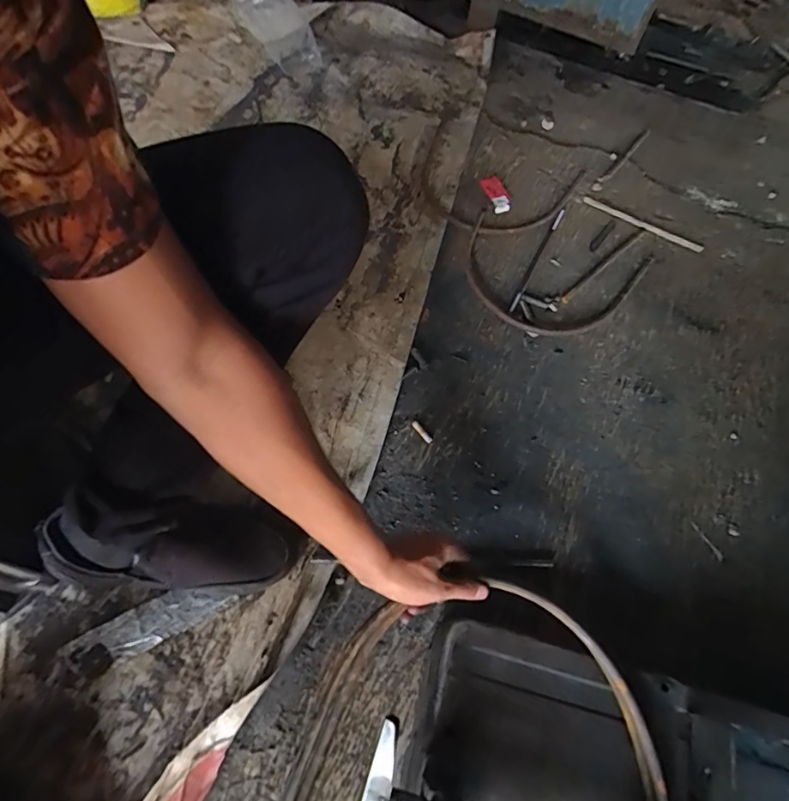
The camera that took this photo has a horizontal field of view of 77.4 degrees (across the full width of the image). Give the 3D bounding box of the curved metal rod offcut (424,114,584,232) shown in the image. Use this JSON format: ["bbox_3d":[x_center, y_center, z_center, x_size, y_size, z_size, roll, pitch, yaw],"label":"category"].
[{"bbox_3d":[0.163,-0.430,0.950,0.340,0.017,0.277,35,68,18],"label":"curved metal rod offcut"}]

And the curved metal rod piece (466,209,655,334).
[{"bbox_3d":[0.257,-0.200,0.821,0.300,0.024,0.228,21,61,8],"label":"curved metal rod piece"}]

